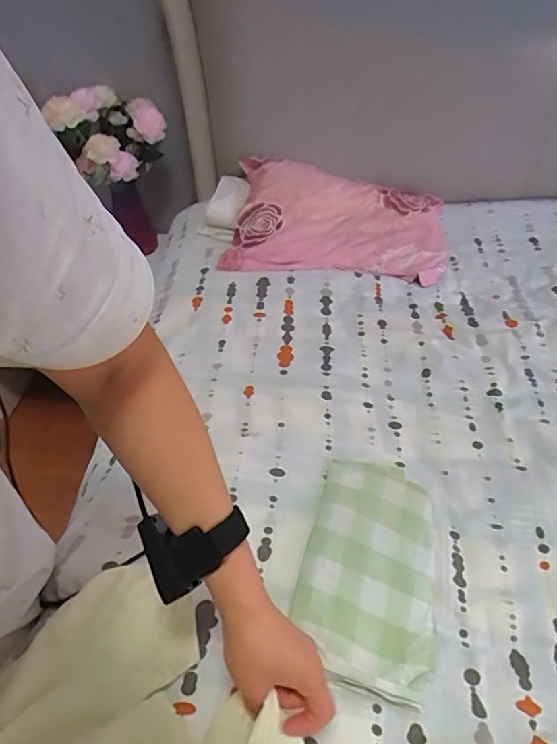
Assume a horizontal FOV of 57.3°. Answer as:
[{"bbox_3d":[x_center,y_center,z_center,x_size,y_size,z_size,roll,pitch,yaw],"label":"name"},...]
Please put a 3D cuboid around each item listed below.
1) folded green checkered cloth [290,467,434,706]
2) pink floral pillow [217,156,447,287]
[{"bbox_3d":[0.102,0.201,0.560,0.138,0.034,0.259,8,47,12],"label":"folded green checkered cloth"},{"bbox_3d":[0.118,-0.291,1.016,0.436,0.066,0.262,8,68,-2],"label":"pink floral pillow"}]

